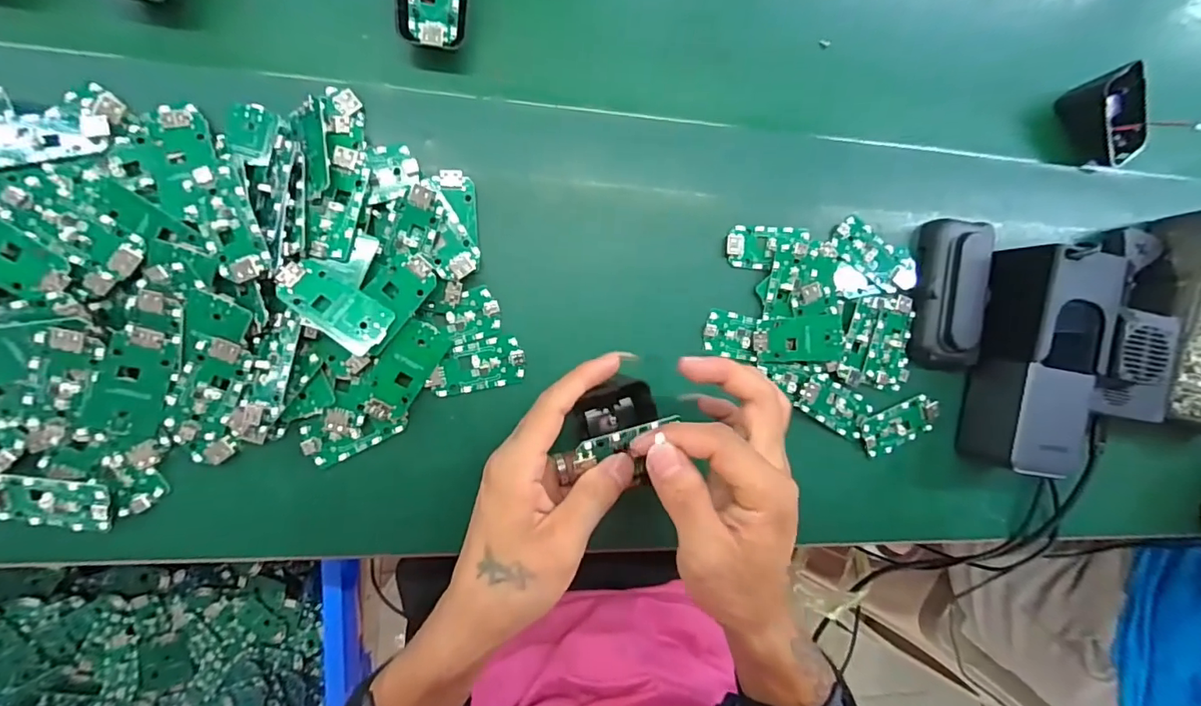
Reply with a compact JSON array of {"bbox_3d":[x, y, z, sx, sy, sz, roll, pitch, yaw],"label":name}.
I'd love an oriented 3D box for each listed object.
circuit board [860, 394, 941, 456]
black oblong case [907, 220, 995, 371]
[{"bbox_3d":[0.223,0.054,0.384,0.061,0.005,0.029,-23,92,-10],"label":"circuit board"},{"bbox_3d":[0.255,-0.043,0.378,0.046,0.030,0.106,8,87,-9],"label":"black oblong case"}]

